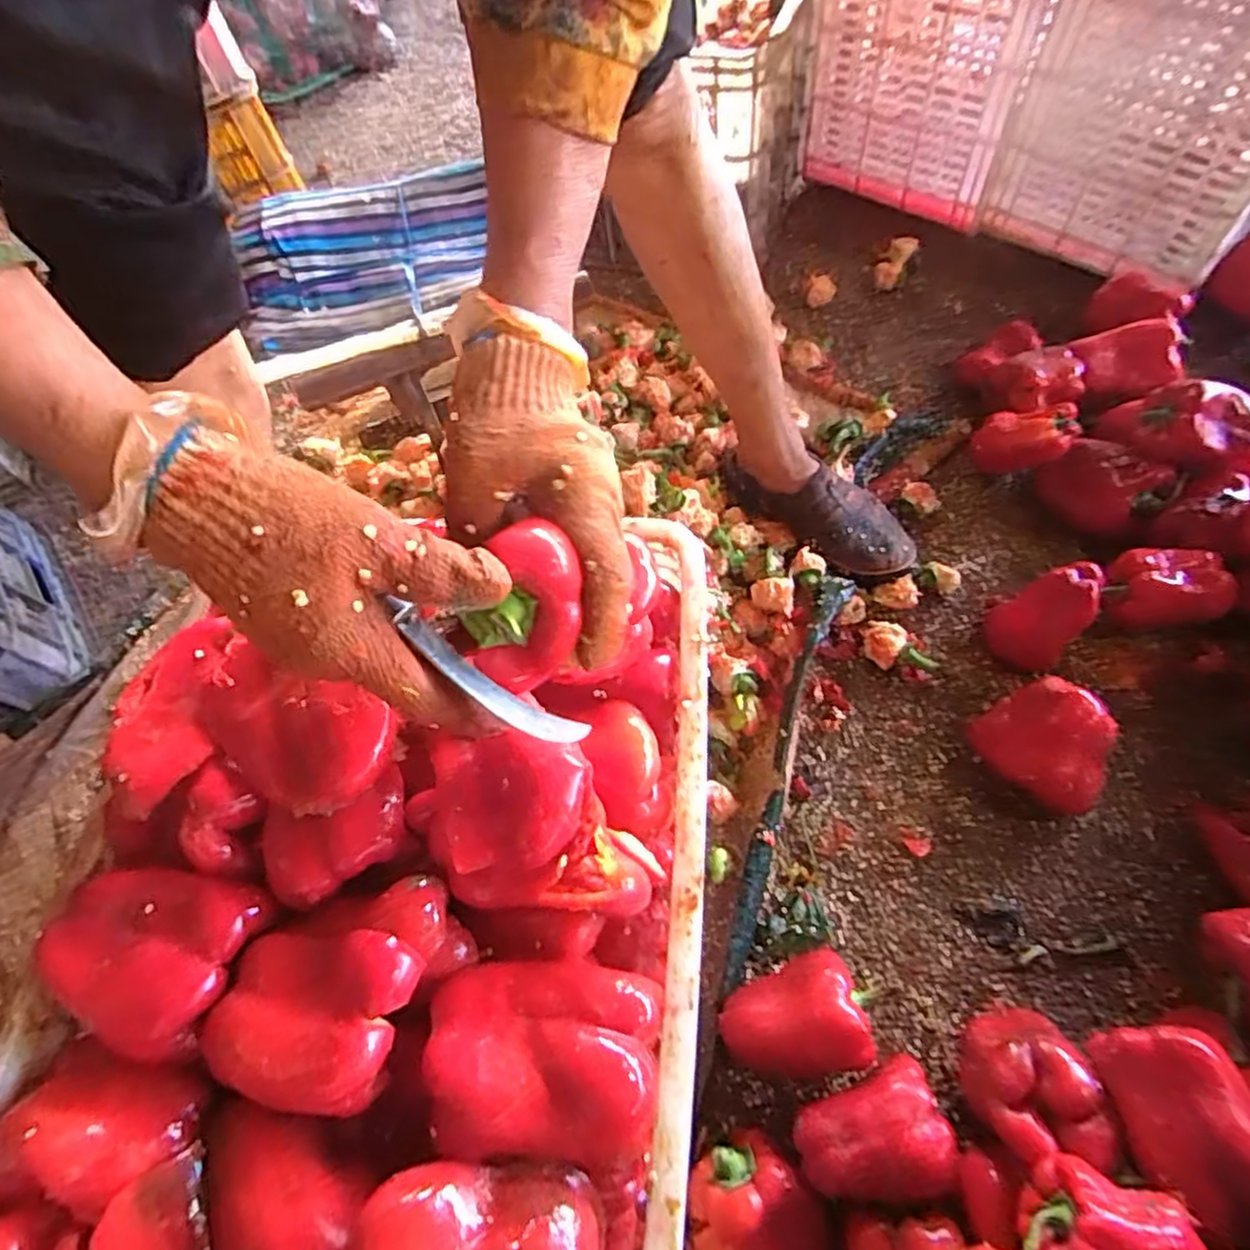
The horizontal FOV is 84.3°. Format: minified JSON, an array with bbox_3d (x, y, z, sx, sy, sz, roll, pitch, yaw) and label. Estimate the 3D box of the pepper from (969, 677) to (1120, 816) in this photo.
[{"bbox_3d":[0.380,0.107,0.613,0.085,0.066,0.106,-31,62,-10],"label":"pepper"}]

